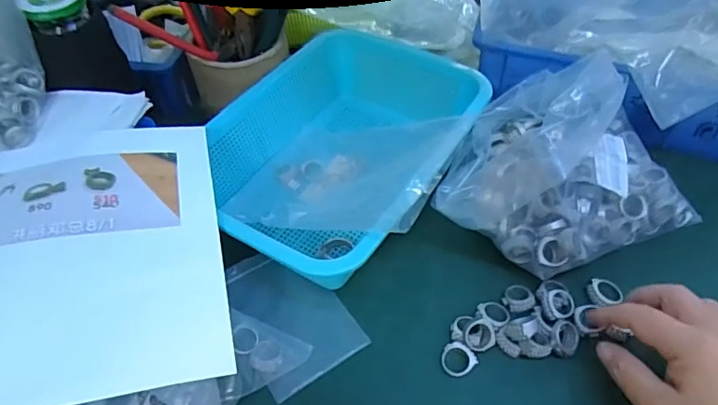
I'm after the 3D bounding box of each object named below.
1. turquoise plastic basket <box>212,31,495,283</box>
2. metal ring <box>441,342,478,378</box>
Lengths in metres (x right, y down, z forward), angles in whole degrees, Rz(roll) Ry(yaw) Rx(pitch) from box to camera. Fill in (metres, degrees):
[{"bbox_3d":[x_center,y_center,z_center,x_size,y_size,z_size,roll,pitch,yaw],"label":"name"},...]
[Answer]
[{"bbox_3d":[-0.013,-0.047,0.470,0.190,0.075,0.269,26,56,22],"label":"turquoise plastic basket"},{"bbox_3d":[0.070,0.112,0.375,0.024,0.005,0.024,-1,50,2],"label":"metal ring"}]

